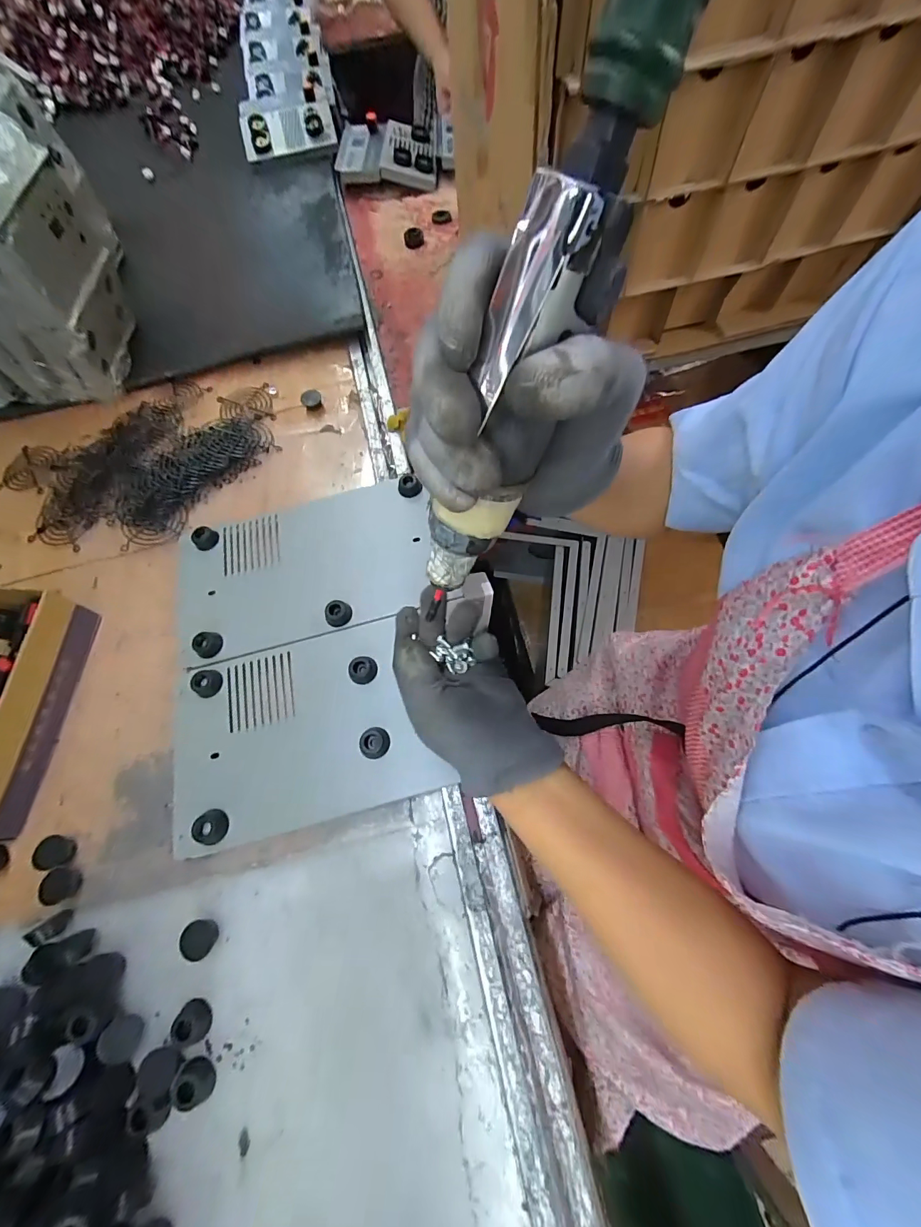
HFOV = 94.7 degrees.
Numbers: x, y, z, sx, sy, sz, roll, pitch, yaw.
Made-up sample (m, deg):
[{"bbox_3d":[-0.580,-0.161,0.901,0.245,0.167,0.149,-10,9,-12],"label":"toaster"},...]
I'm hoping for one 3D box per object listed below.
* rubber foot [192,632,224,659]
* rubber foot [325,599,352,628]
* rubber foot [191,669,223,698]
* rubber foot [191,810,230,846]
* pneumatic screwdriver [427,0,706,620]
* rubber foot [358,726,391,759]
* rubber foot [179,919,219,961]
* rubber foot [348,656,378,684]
[{"bbox_3d":[-0.233,0.028,0.390,0.022,0.010,0.023,-1,68,3],"label":"rubber foot"},{"bbox_3d":[-0.114,0.000,0.394,0.024,0.015,0.021,-40,71,-12],"label":"rubber foot"},{"bbox_3d":[-0.224,0.061,0.375,0.021,0.012,0.023,23,71,12],"label":"rubber foot"},{"bbox_3d":[-0.195,0.167,0.332,0.022,0.015,0.024,-1,68,3],"label":"rubber foot"},{"bbox_3d":[0.021,-0.091,0.153,0.030,0.239,0.032,35,46,13],"label":"pneumatic screwdriver"},{"bbox_3d":[-0.070,0.106,0.348,0.023,0.017,0.024,-1,68,3],"label":"rubber foot"},{"bbox_3d":[-0.194,0.243,0.316,0.022,0.012,0.024,-1,68,3],"label":"rubber foot"},{"bbox_3d":[-0.086,0.049,0.370,0.024,0.012,0.022,-1,68,3],"label":"rubber foot"}]

